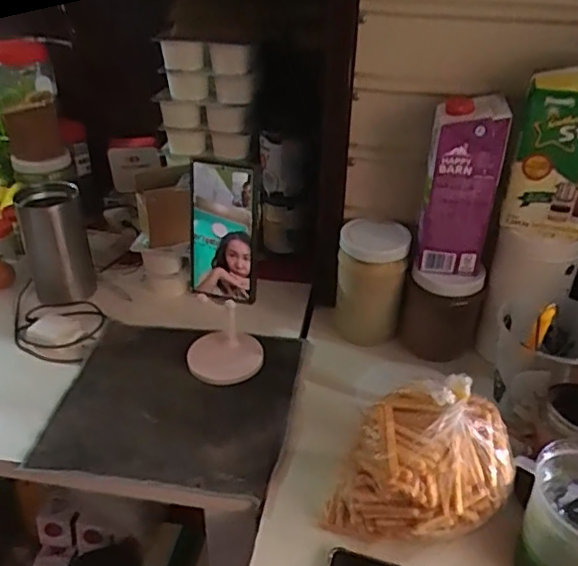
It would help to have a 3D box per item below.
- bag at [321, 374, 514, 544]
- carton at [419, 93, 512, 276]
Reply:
[{"bbox_3d":[0.120,0.164,0.552,0.148,0.161,0.106,16,37,22],"label":"bag"},{"bbox_3d":[0.196,-0.110,0.704,0.079,0.190,0.060,6,34,10],"label":"carton"}]

